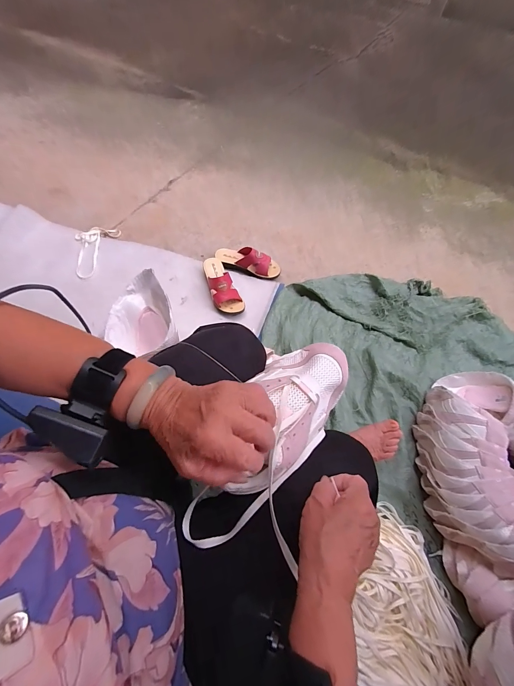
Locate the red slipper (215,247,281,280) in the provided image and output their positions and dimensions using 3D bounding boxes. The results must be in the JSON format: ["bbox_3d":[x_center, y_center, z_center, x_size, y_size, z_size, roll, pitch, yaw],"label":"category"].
[{"bbox_3d":[-0.031,-0.285,1.017,0.228,0.069,0.086,11,64,4],"label":"red slipper"}]

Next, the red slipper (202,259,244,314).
[{"bbox_3d":[-0.118,-0.195,0.960,0.087,0.078,0.229,-20,66,-11],"label":"red slipper"}]

